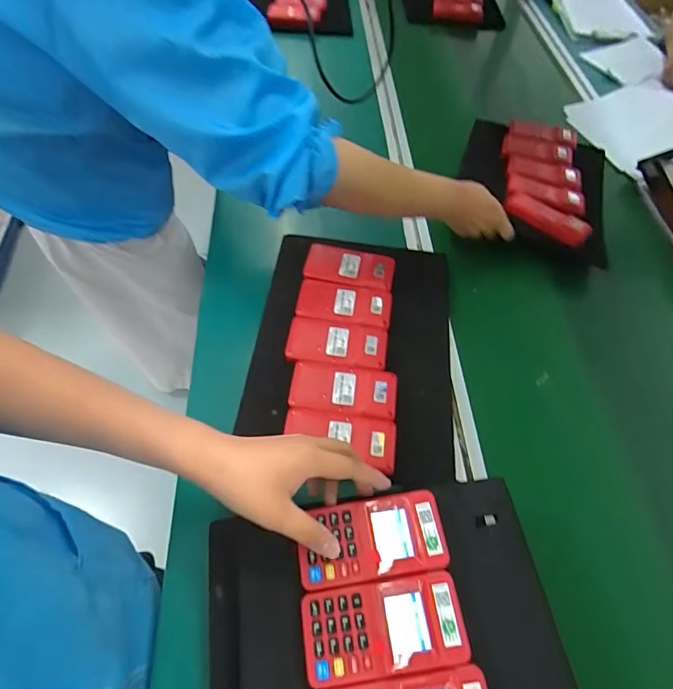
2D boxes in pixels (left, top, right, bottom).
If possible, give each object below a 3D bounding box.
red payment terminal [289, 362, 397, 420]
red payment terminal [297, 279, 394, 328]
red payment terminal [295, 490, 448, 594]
[{"bbox_3d":[0.008,0.053,0.503,0.122,0.011,0.059,7,55,1],"label":"red payment terminal"},{"bbox_3d":[0.011,-0.057,0.566,0.122,0.011,0.061,11,55,3],"label":"red payment terminal"},{"bbox_3d":[0.029,0.163,0.360,0.120,0.020,0.061,-5,56,-7],"label":"red payment terminal"}]

